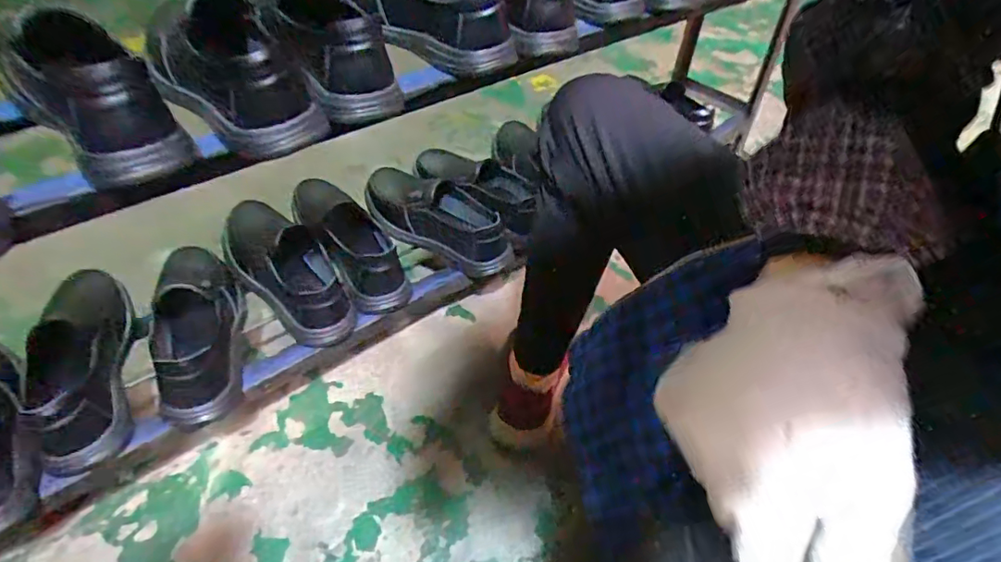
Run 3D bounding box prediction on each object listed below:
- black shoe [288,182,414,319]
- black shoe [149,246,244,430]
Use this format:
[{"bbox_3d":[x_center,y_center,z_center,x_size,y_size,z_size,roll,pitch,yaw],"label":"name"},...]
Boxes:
[{"bbox_3d":[-0.238,-0.073,0.831,0.107,0.100,0.297,-21,51,-23],"label":"black shoe"},{"bbox_3d":[-0.376,0.042,0.684,0.084,0.076,0.266,-11,47,-14],"label":"black shoe"}]

